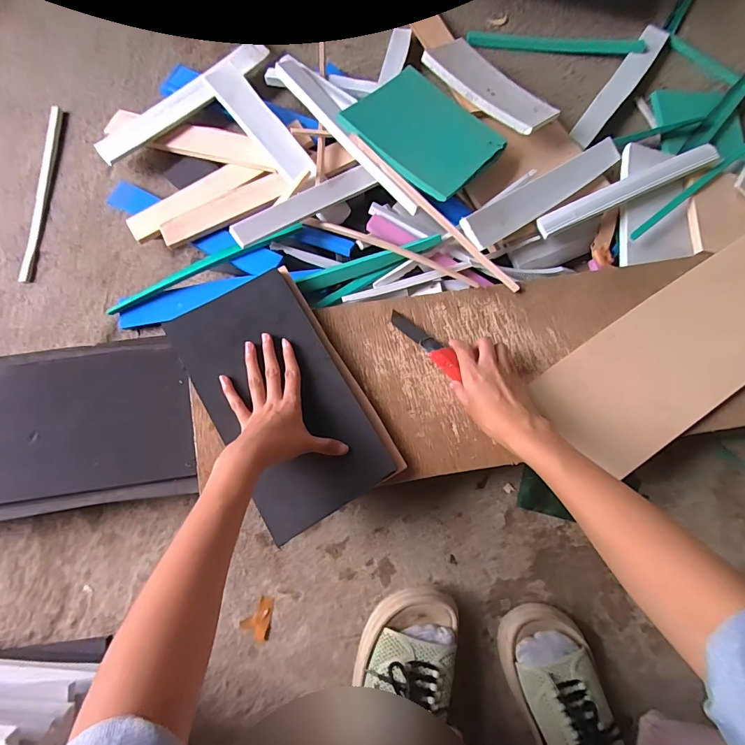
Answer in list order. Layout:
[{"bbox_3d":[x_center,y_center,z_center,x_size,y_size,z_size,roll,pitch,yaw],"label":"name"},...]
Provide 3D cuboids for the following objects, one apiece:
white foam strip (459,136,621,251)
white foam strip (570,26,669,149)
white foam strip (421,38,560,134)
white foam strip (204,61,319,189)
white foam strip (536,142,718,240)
[{"bbox_3d":[0.234,-0.245,0.555,0.271,0.013,0.047,-33,86,-15],"label":"white foam strip"},{"bbox_3d":[0.396,-0.460,0.653,0.041,0.007,0.287,32,77,23],"label":"white foam strip"},{"bbox_3d":[0.164,-0.412,0.582,0.070,0.018,0.199,-43,82,-9],"label":"white foam strip"},{"bbox_3d":[-0.154,-0.344,0.567,0.045,0.014,0.220,-40,84,13],"label":"white foam strip"},{"bbox_3d":[0.348,-0.252,0.561,0.275,0.016,0.033,-25,80,-6],"label":"white foam strip"}]

